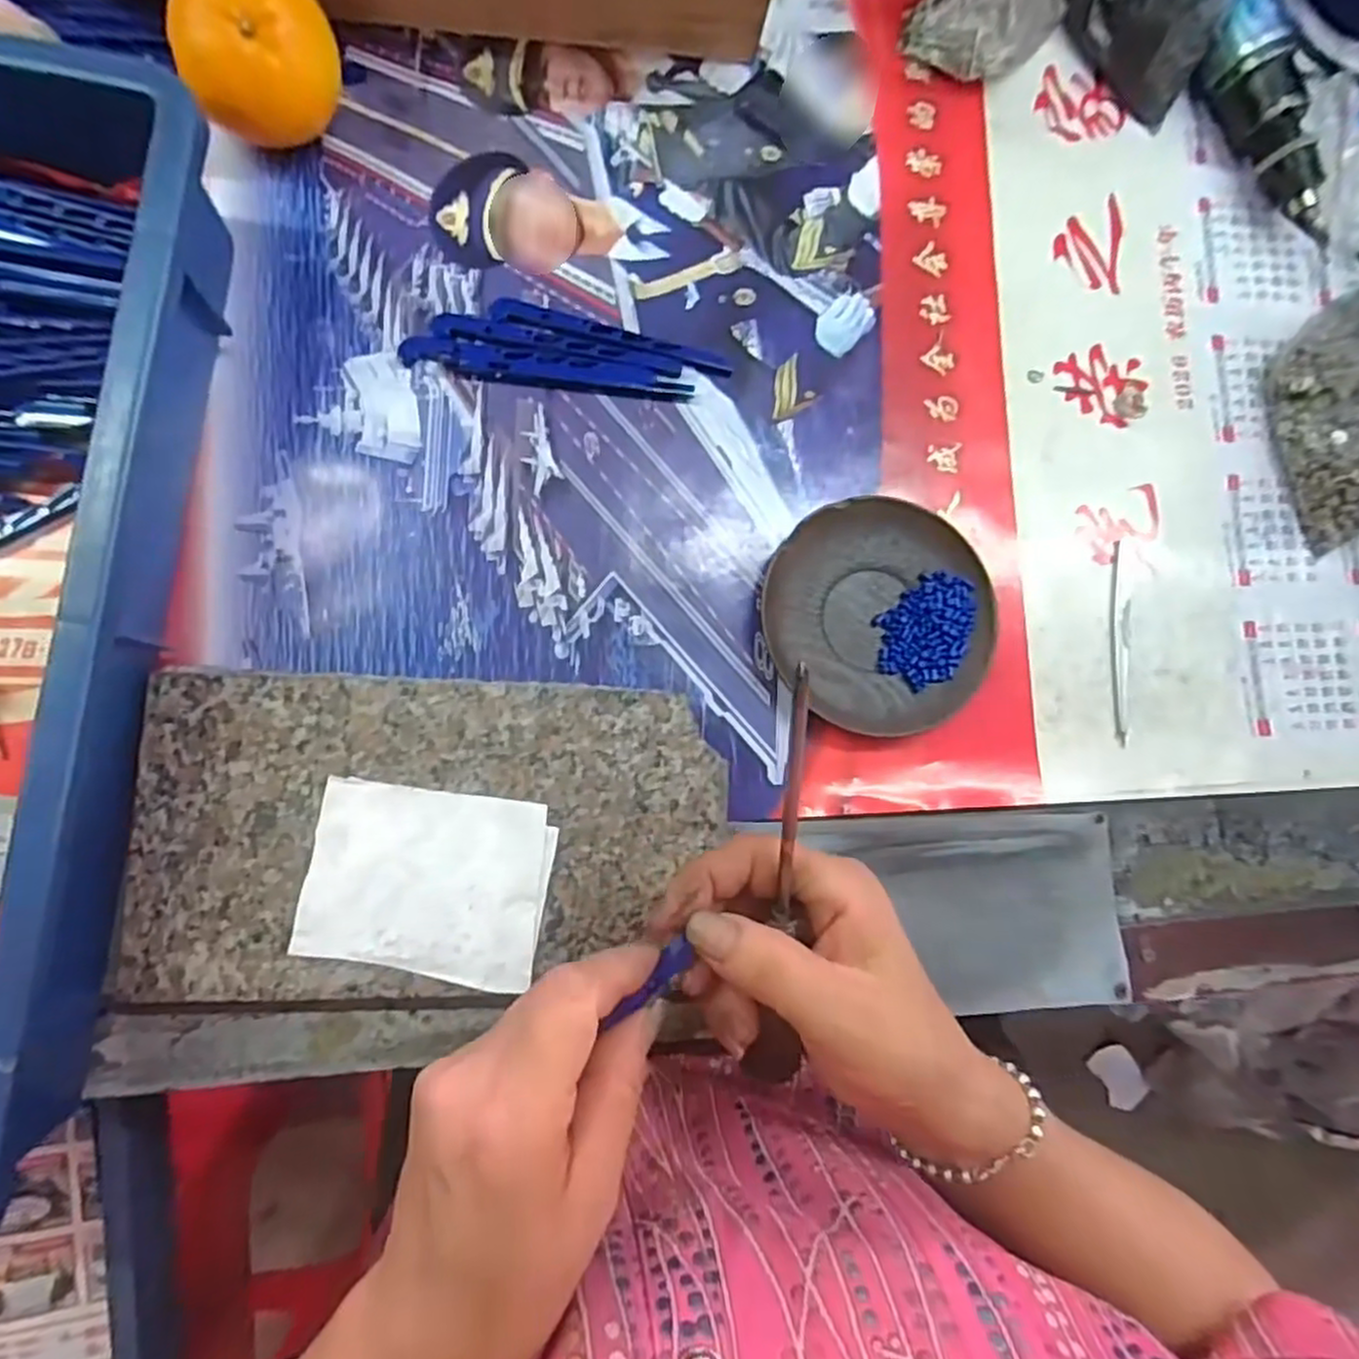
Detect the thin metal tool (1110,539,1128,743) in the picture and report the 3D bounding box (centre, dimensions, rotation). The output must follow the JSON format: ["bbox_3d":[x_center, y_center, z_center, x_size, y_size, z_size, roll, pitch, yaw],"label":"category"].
[{"bbox_3d":[0.230,-0.019,0.386,0.008,0.004,0.107,2,86,-8],"label":"thin metal tool"}]

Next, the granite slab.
[{"bbox_3d":[-0.105,0.069,0.327,0.240,0.027,0.134,3,85,-8],"label":"granite slab"}]

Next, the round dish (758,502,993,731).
[{"bbox_3d":[0.098,-0.033,0.366,0.112,0.018,0.111,1,86,-8],"label":"round dish"}]

